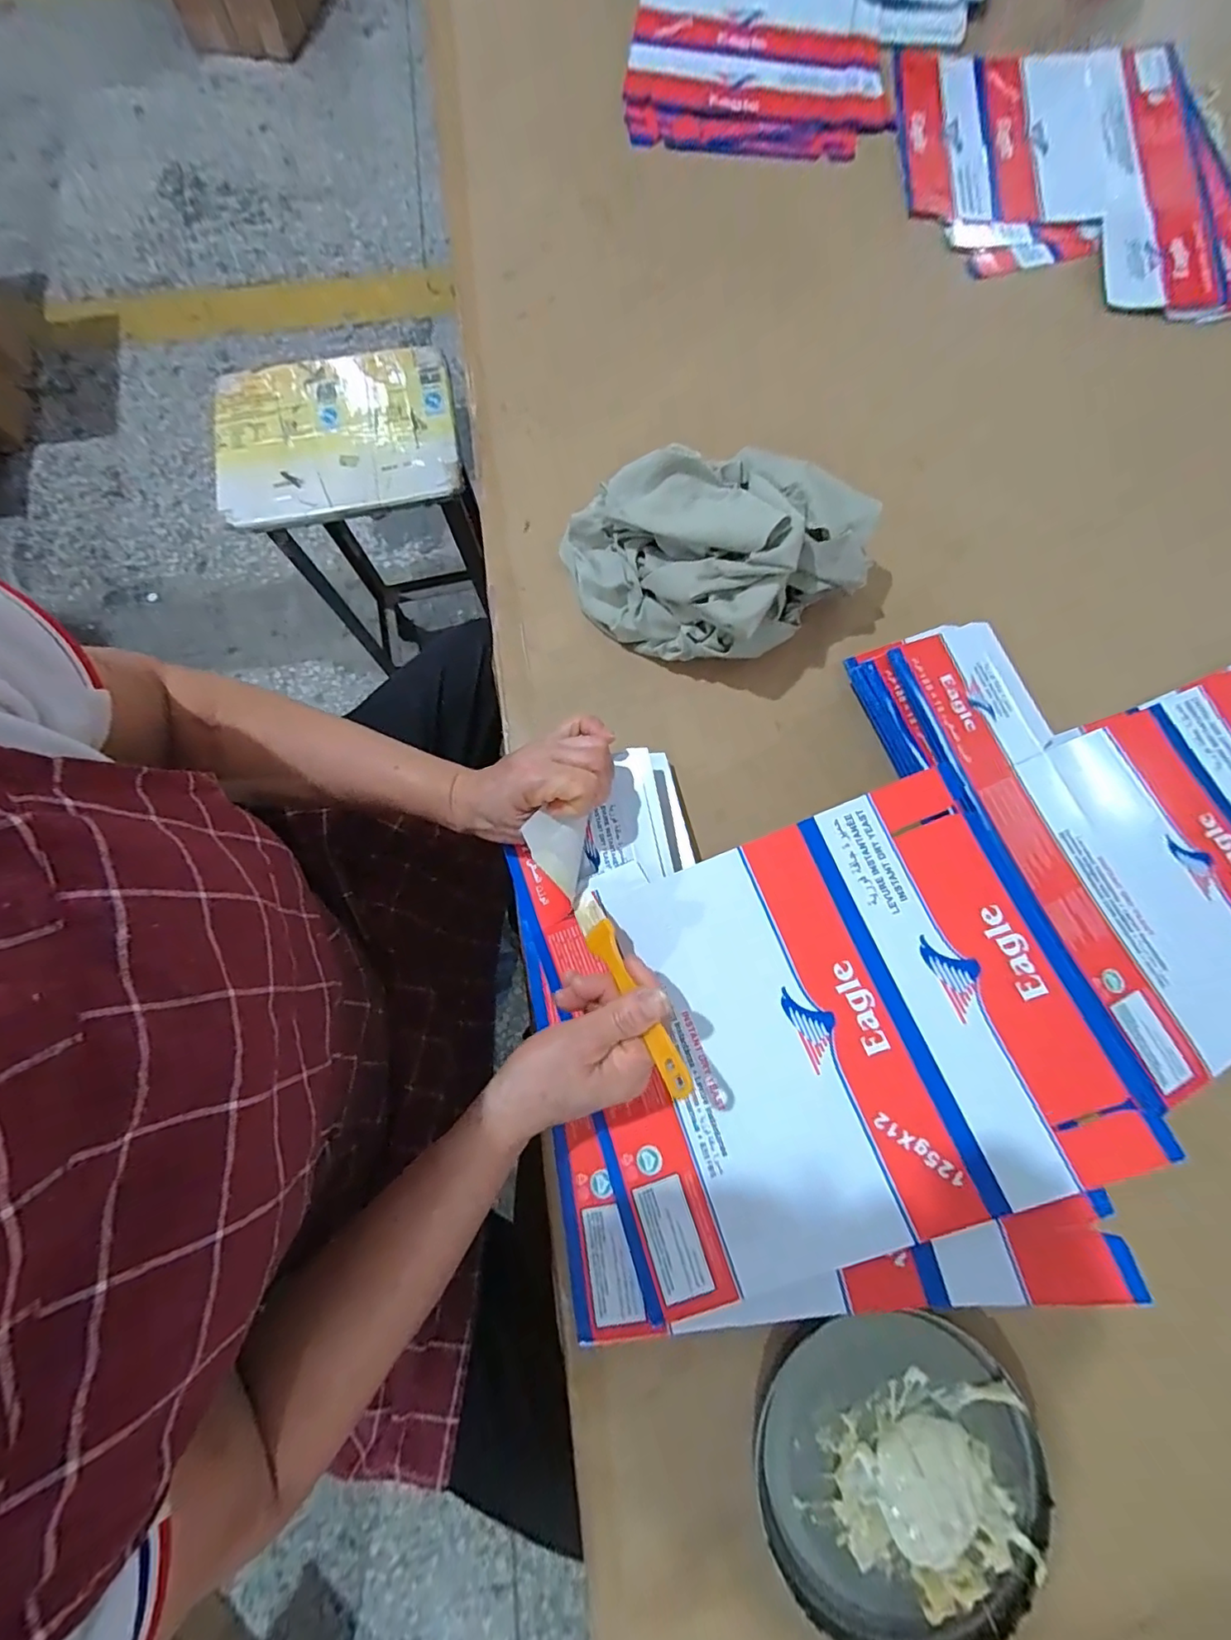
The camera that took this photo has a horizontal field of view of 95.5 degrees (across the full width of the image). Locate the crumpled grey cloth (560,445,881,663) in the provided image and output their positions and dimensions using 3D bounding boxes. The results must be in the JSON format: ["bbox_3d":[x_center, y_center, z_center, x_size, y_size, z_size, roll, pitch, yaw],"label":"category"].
[{"bbox_3d":[0.081,-0.195,0.424,0.220,0.101,0.132,-14,77,-2],"label":"crumpled grey cloth"}]

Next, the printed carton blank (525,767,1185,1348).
[{"bbox_3d":[0.100,0.133,0.341,0.318,0.012,0.231,-23,72,6],"label":"printed carton blank"}]

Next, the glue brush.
[{"bbox_3d":[0.005,0.096,0.329,0.018,0.006,0.139,-29,49,-5],"label":"glue brush"}]

